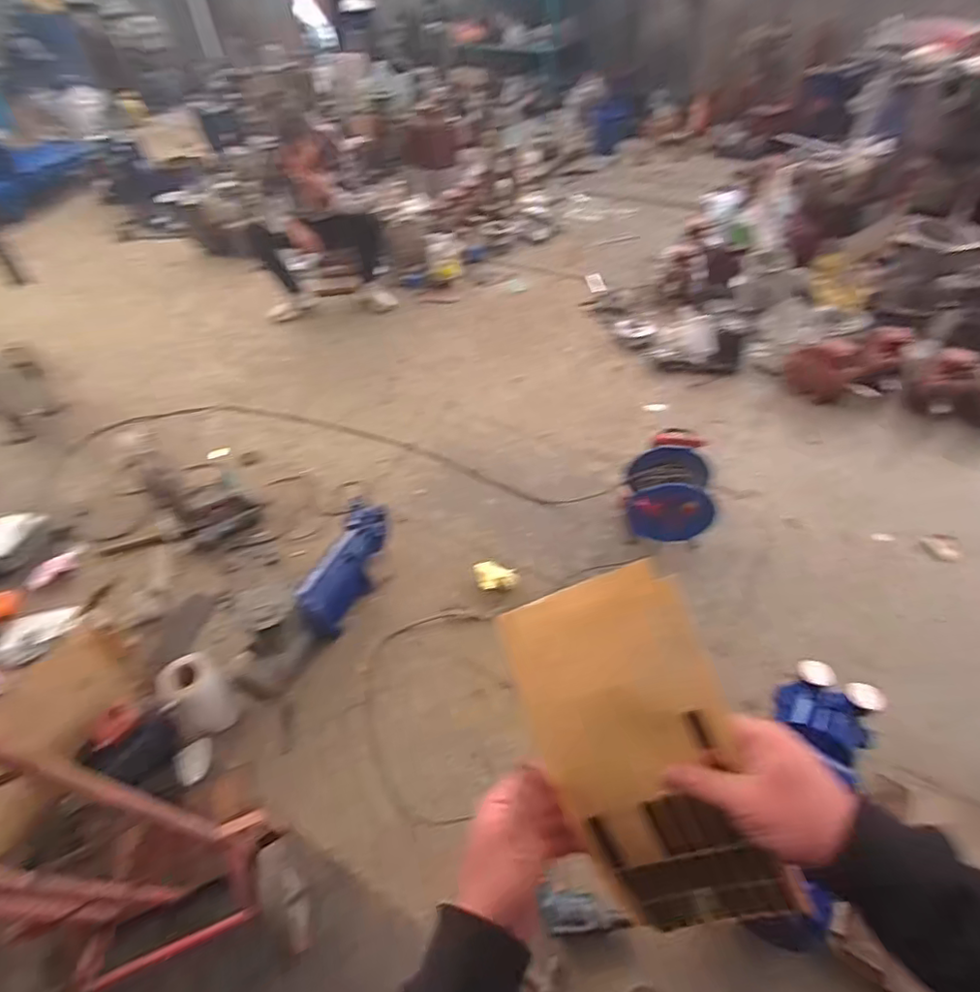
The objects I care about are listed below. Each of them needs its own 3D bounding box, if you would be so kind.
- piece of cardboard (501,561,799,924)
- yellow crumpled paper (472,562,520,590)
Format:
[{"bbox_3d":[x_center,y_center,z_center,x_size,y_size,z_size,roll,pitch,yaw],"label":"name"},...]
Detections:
[{"bbox_3d":[0.128,0.218,0.469,0.151,0.028,0.298,-20,92,10],"label":"piece of cardboard"},{"bbox_3d":[0.027,0.256,1.888,0.143,0.054,0.106,-10,47,-7],"label":"yellow crumpled paper"}]

